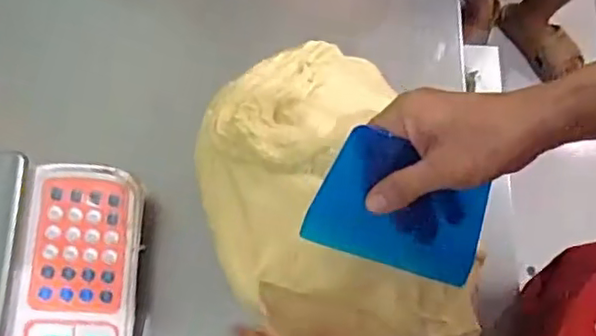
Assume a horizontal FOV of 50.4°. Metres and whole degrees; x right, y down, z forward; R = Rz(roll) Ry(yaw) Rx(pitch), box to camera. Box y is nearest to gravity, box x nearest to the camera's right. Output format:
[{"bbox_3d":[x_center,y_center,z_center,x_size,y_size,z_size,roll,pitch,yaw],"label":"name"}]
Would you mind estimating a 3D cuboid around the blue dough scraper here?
[{"bbox_3d":[0.079,0.029,0.478,0.129,0.007,0.094,17,102,-5],"label":"blue dough scraper"}]

